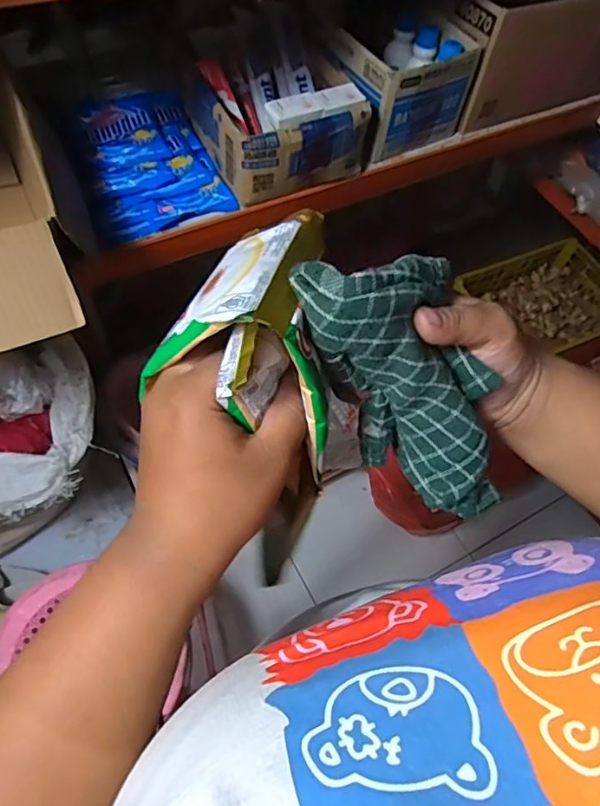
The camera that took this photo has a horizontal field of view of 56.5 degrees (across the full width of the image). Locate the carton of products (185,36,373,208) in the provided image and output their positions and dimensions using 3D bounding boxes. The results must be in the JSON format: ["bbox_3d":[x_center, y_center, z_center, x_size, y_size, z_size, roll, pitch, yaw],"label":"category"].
[{"bbox_3d":[-0.027,-0.368,0.706,0.183,0.097,0.186,-23,64,-16],"label":"carton of products"}]

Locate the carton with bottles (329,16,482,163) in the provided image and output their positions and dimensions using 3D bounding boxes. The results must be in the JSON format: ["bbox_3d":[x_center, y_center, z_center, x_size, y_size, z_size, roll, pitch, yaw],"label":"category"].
[{"bbox_3d":[0.128,-0.435,0.753,0.156,0.115,0.148,-32,67,-20],"label":"carton with bottles"}]

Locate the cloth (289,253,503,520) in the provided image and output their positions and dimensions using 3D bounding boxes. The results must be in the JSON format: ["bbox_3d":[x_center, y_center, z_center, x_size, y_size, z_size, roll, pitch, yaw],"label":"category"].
[{"bbox_3d":[0.060,-0.008,0.306,0.066,0.178,0.073,6,52,42],"label":"cloth"}]

